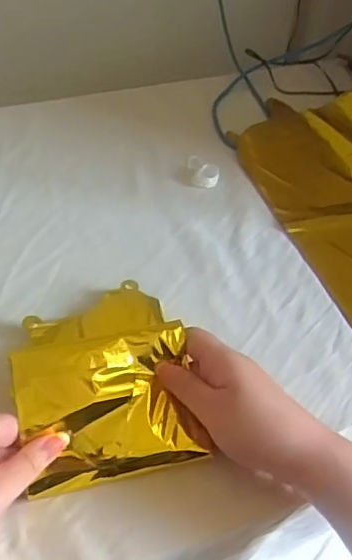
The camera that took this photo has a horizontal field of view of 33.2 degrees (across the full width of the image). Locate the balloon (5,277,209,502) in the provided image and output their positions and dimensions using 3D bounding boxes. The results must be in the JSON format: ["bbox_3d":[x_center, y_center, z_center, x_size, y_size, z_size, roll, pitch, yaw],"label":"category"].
[{"bbox_3d":[-0.058,0.062,0.446,0.120,0.055,0.168,-9,49,-13],"label":"balloon"}]

